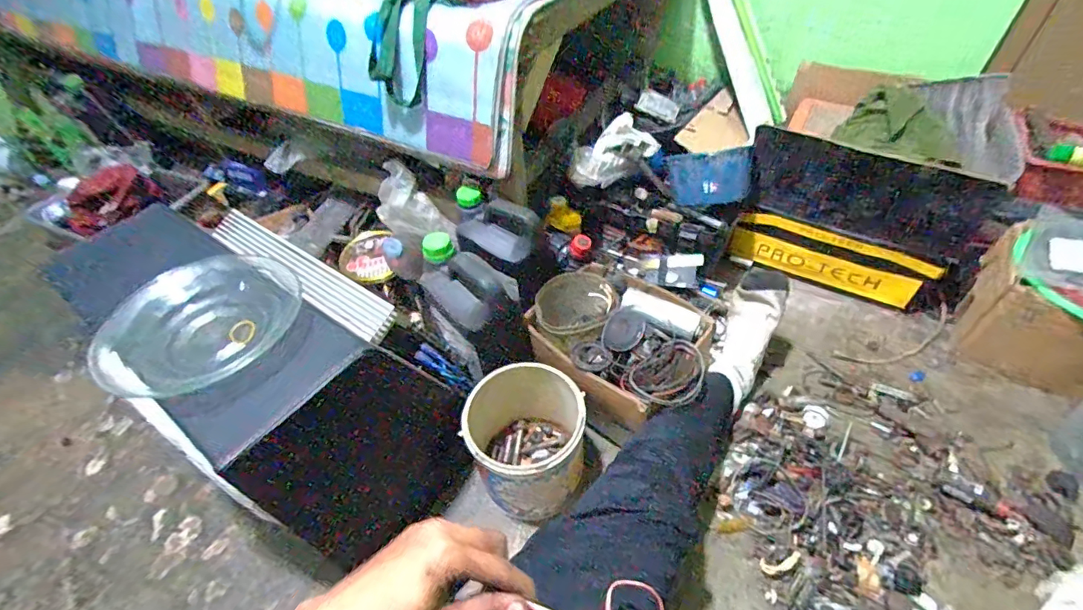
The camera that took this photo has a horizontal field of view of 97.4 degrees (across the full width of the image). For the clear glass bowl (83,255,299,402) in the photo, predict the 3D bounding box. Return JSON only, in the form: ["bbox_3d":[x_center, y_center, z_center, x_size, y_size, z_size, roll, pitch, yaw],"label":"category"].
[{"bbox_3d":[-0.401,0.021,0.563,0.174,0.050,0.213,35,57,30],"label":"clear glass bowl"}]

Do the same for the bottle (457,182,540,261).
[{"bbox_3d":[-0.087,-0.154,0.879,0.159,0.081,0.085,28,54,26],"label":"bottle"}]

